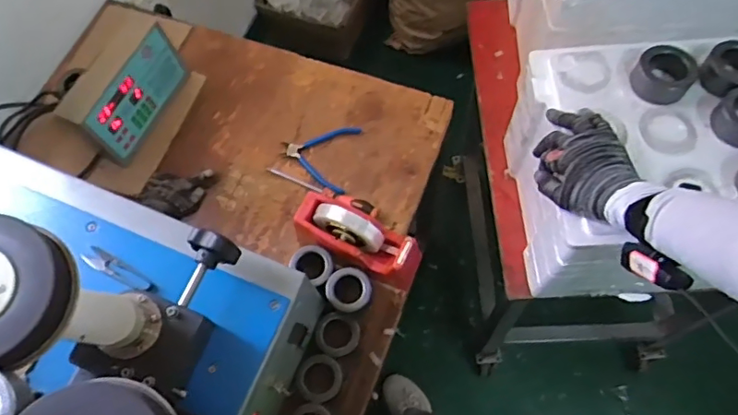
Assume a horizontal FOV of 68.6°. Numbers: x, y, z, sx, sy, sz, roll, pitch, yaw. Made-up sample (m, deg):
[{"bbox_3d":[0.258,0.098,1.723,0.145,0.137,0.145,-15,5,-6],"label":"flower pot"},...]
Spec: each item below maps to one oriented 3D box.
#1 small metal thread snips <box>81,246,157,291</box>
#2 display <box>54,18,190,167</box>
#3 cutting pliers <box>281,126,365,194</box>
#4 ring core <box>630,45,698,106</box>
[{"bbox_3d":[-0.317,0.081,0.685,0.104,0.006,0.026,30,50,11],"label":"small metal thread snips"},{"bbox_3d":[-0.440,-0.211,0.982,0.077,0.157,0.234,22,70,11],"label":"display"},{"bbox_3d":[-0.093,-0.096,0.981,0.132,0.024,0.128,15,68,9],"label":"cutting pliers"},{"bbox_3d":[0.371,-0.170,0.679,0.068,0.056,0.067,-1,67,2],"label":"ring core"}]

